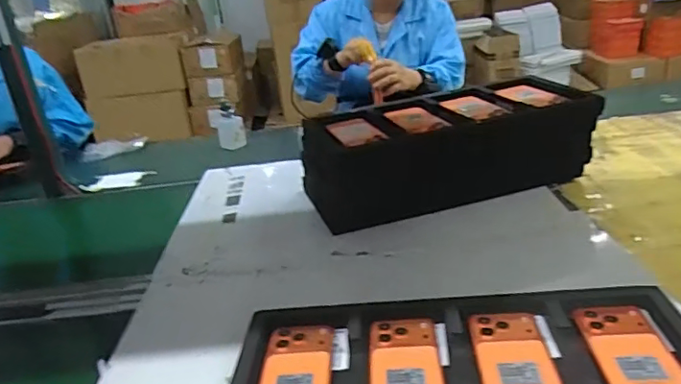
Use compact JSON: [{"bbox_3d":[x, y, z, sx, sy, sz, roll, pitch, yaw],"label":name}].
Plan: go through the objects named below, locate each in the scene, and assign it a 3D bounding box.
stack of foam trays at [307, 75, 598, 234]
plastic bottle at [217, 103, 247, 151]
[{"bbox_3d":[0.191,-0.074,1.049,0.498,0.164,0.203,-11,25,-10],"label":"stack of foam trays"},{"bbox_3d":[-0.294,-0.179,1.507,0.072,0.115,0.068,-9,25,-8],"label":"plastic bottle"}]

